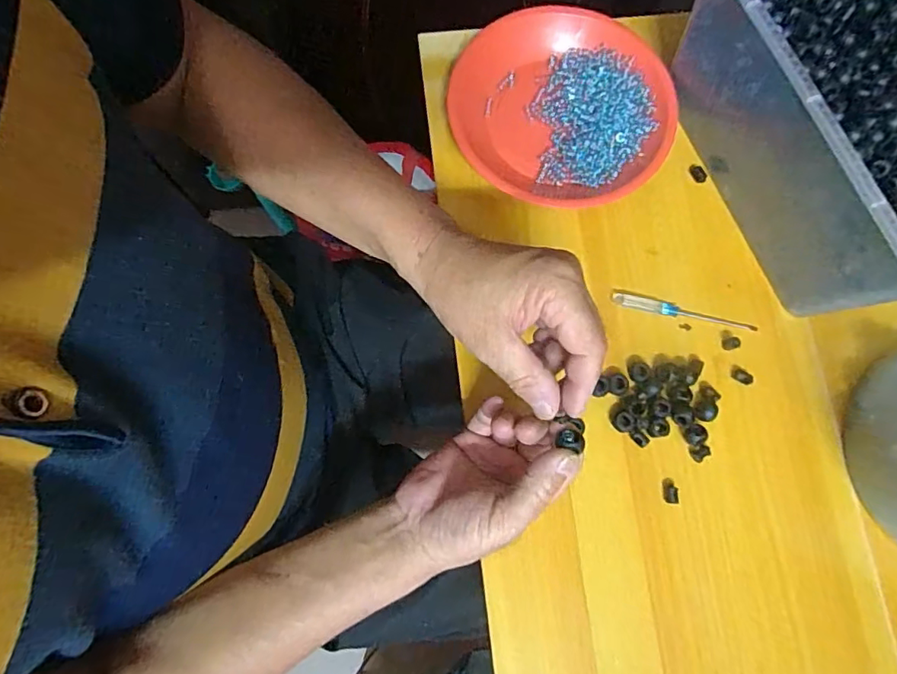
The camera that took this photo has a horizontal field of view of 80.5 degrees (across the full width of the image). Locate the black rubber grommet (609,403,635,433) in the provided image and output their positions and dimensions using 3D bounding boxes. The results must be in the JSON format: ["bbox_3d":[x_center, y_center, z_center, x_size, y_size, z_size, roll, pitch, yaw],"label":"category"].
[{"bbox_3d":[0.138,0.066,0.424,0.021,0.008,0.016,40,80,7],"label":"black rubber grommet"}]

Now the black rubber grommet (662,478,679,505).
[{"bbox_3d":[0.177,0.123,0.420,0.012,0.008,0.020,0,78,-2],"label":"black rubber grommet"}]

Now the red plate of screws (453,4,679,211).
[{"bbox_3d":[0.102,-0.209,0.479,0.190,0.024,0.196,0,78,-2],"label":"red plate of screws"}]

